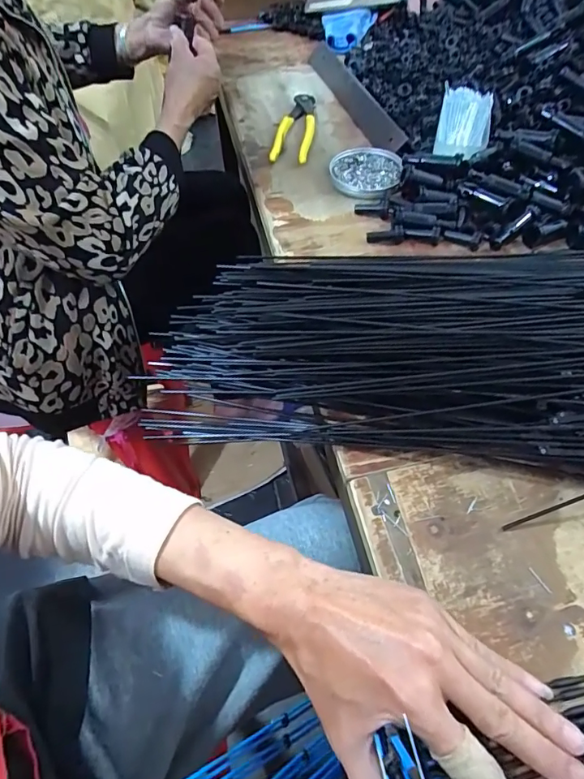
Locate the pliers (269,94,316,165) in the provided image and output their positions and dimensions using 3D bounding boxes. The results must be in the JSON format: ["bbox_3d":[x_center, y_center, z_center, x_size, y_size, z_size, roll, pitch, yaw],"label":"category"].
[{"bbox_3d":[0.007,-0.360,0.638,0.047,0.014,0.172,7,57,4],"label":"pliers"}]

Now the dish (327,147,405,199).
[{"bbox_3d":[0.091,-0.269,0.578,0.086,0.016,0.100,12,57,7],"label":"dish"}]

